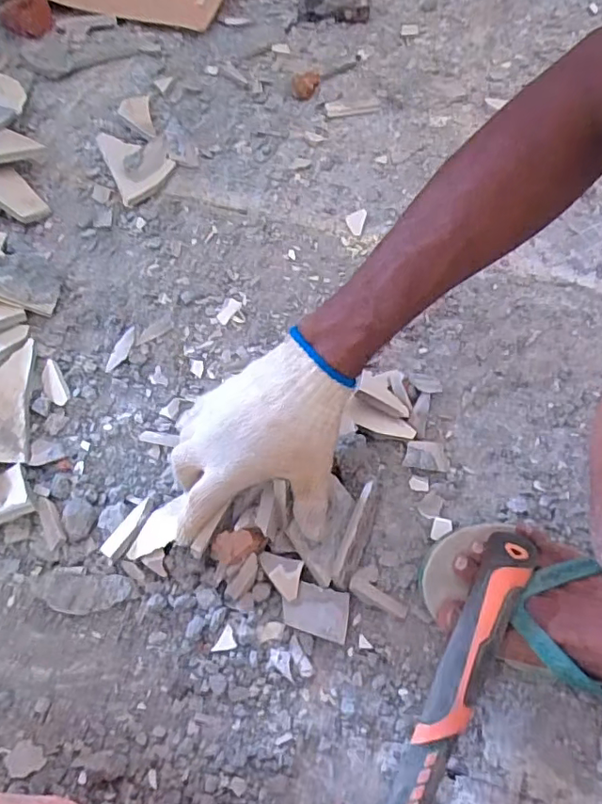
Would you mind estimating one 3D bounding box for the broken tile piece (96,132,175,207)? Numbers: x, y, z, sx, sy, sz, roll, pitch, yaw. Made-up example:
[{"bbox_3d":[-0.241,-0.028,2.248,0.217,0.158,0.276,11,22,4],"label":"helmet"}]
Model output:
[{"bbox_3d":[-0.200,-0.300,0.686,0.074,0.024,0.118,-22,65,-12],"label":"broken tile piece"}]

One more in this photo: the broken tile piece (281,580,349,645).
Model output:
[{"bbox_3d":[0.013,0.178,0.478,0.055,0.009,0.039,12,63,5],"label":"broken tile piece"}]

